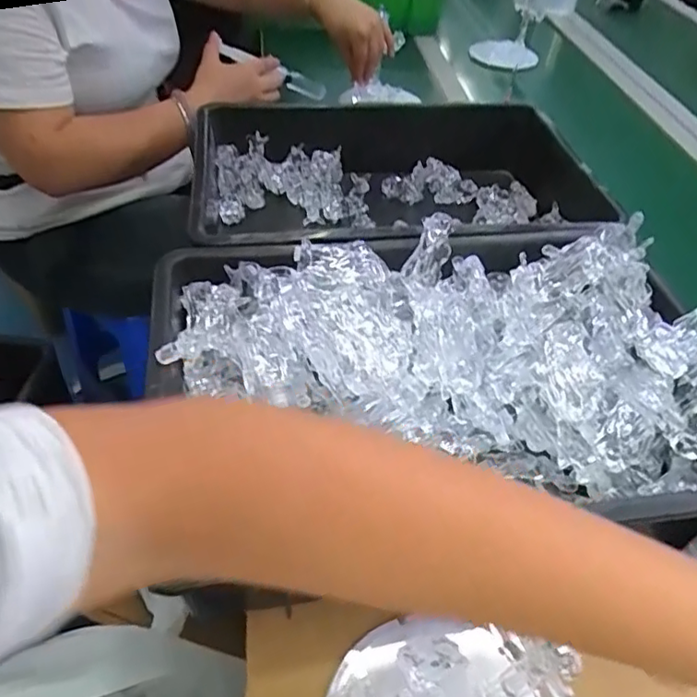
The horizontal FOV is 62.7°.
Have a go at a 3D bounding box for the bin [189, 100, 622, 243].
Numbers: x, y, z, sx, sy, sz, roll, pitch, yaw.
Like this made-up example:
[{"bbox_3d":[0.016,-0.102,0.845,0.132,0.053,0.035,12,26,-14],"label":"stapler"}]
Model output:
[{"bbox_3d":[0.036,-0.168,0.612,0.367,0.097,0.266,0,46,-6],"label":"bin"}]

